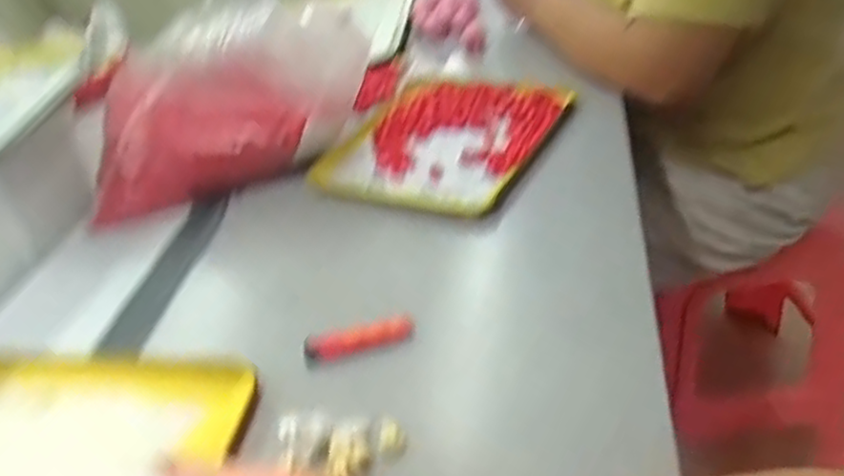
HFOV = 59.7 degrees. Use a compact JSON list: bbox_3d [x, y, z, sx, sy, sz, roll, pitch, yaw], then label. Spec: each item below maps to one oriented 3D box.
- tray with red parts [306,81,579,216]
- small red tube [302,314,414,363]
[{"bbox_3d":[0.027,-0.106,0.753,0.189,0.022,0.252,15,41,28],"label":"tray with red parts"},{"bbox_3d":[-0.047,0.072,0.541,0.081,0.019,0.019,-16,36,-11],"label":"small red tube"}]

